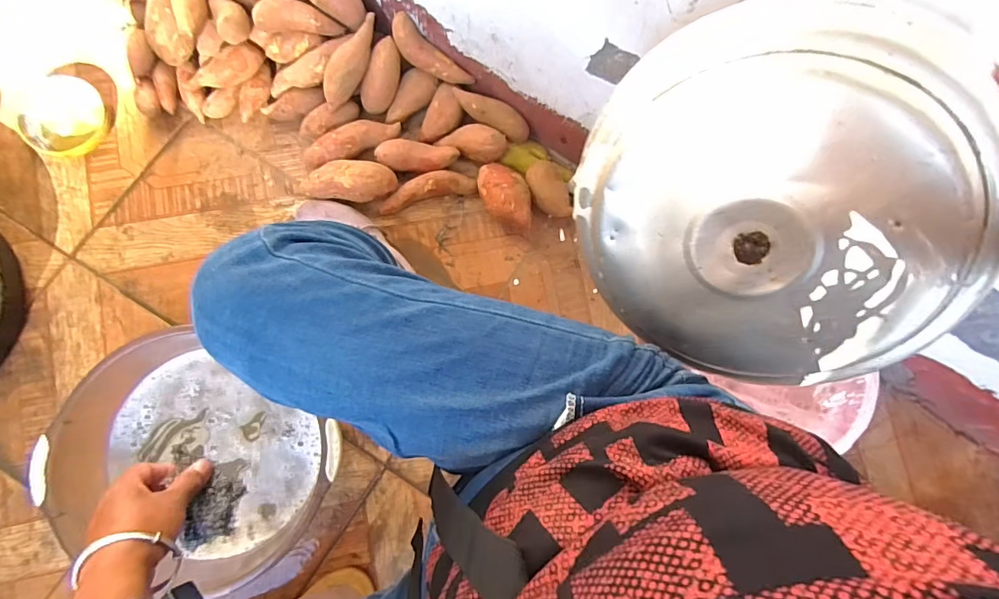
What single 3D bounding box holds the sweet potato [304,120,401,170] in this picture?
[{"bbox_3d":[-0.246,-0.262,0.803,0.165,0.038,0.051,-21,84,-8],"label":"sweet potato"}]

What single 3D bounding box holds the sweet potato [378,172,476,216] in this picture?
[{"bbox_3d":[-0.124,-0.187,0.822,0.169,0.038,0.045,-15,84,-8],"label":"sweet potato"}]

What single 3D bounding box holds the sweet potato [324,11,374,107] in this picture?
[{"bbox_3d":[-0.236,-0.371,0.755,0.048,0.045,0.157,34,104,3],"label":"sweet potato"}]

